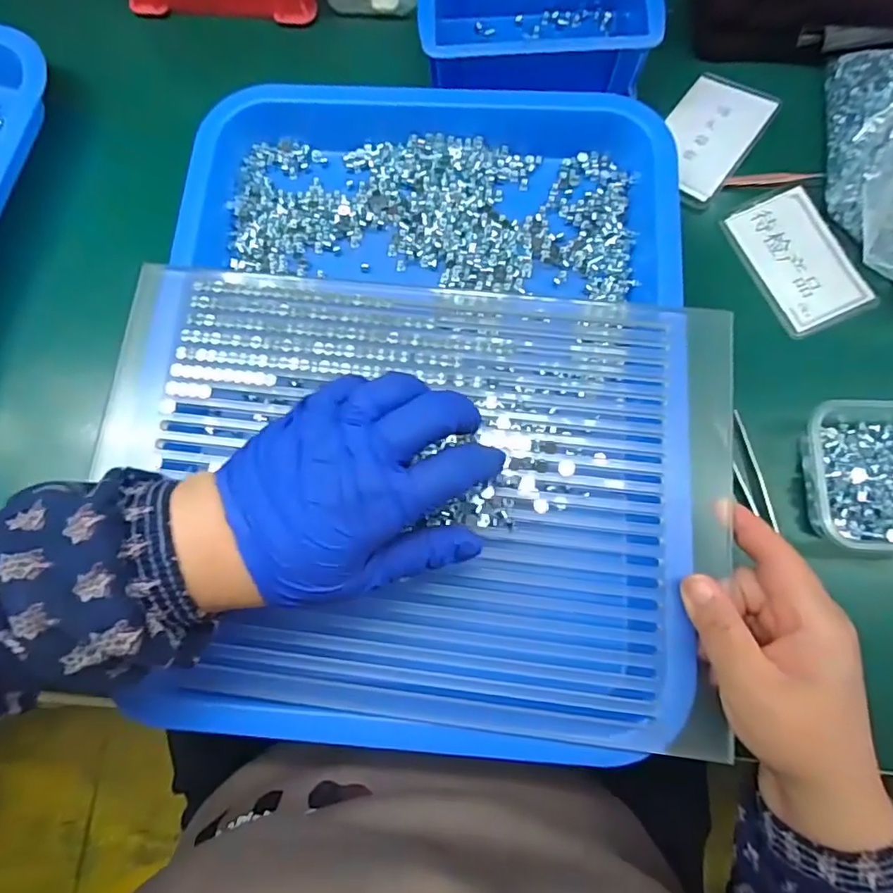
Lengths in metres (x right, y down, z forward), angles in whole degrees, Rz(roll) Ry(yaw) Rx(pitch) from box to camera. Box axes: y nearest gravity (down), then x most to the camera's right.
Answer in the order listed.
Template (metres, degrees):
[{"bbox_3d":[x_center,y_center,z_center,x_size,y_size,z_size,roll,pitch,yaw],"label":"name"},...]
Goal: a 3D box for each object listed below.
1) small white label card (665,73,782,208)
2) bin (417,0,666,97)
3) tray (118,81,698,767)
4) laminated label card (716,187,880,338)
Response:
[{"bbox_3d":[0.177,-0.210,0.383,0.059,0.005,0.096,34,85,20],"label":"small white label card"},{"bbox_3d":[0.059,-0.283,0.377,0.149,0.049,0.108,-1,76,2],"label":"bin"},{"bbox_3d":[-0.017,-0.042,0.327,0.296,0.044,0.382,5,77,4],"label":"tray"},{"bbox_3d":[0.224,-0.120,0.358,0.061,0.004,0.093,-24,77,0],"label":"laminated label card"}]

